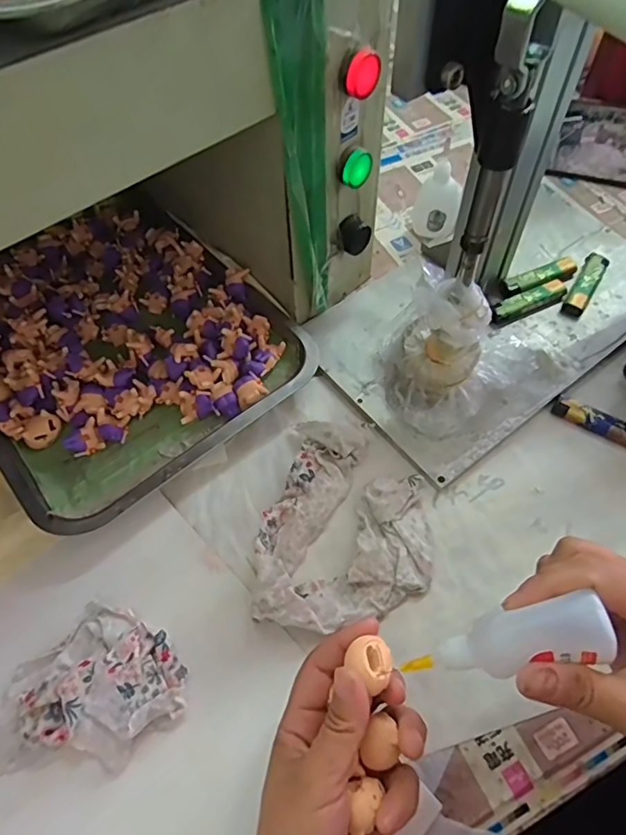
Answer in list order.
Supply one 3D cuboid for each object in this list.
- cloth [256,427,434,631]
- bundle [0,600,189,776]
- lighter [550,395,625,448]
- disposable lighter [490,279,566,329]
[{"bbox_3d":[0.024,0.072,0.387,0.124,0.035,0.152,0,61,-1],"label":"cloth"},{"bbox_3d":[-0.149,0.183,0.333,0.124,0.016,0.092,-40,69,-20],"label":"bundle"},{"bbox_3d":[0.241,0.004,0.436,0.080,0.012,0.019,30,65,15],"label":"lighter"},{"bbox_3d":[0.206,-0.110,0.499,0.081,0.013,0.020,-22,64,-13],"label":"disposable lighter"}]

